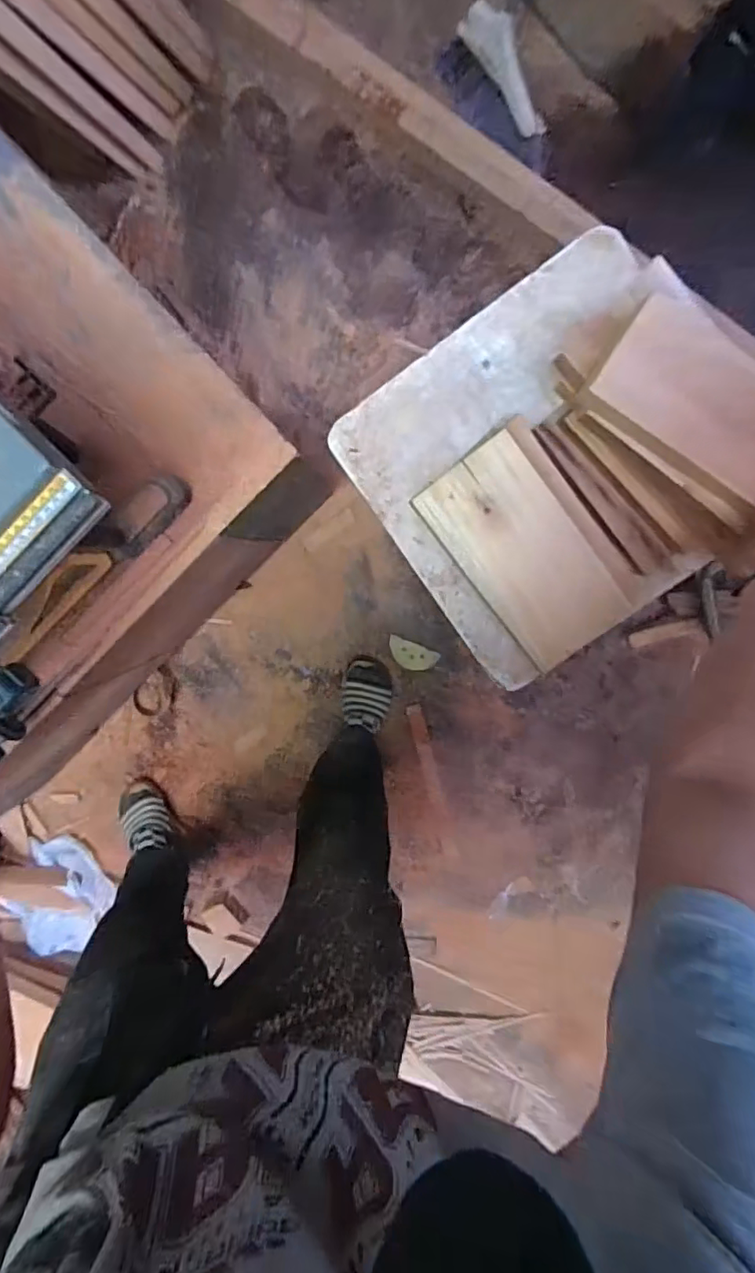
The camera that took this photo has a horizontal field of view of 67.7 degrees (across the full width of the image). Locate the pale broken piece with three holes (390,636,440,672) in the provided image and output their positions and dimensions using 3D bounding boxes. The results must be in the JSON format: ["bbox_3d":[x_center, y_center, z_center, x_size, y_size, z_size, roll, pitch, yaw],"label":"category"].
[{"bbox_3d":[0.081,0.046,1.305,0.120,0.011,0.059,21,99,-3],"label":"pale broken piece with three holes"}]

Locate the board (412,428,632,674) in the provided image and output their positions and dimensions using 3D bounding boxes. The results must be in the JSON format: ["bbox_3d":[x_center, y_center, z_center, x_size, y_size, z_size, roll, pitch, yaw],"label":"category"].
[{"bbox_3d":[0.195,-0.105,0.746,0.148,0.021,0.293,-38,97,6],"label":"board"}]

